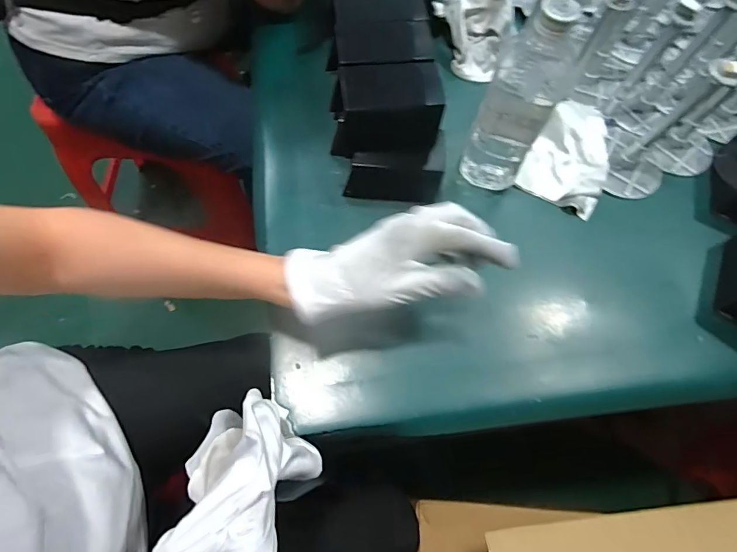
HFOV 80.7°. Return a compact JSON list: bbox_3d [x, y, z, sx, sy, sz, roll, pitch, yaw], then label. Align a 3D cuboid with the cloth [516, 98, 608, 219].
[{"bbox_3d":[0.242,-0.145,0.510,0.091,0.031,0.140,26,68,8],"label":"cloth"}]

